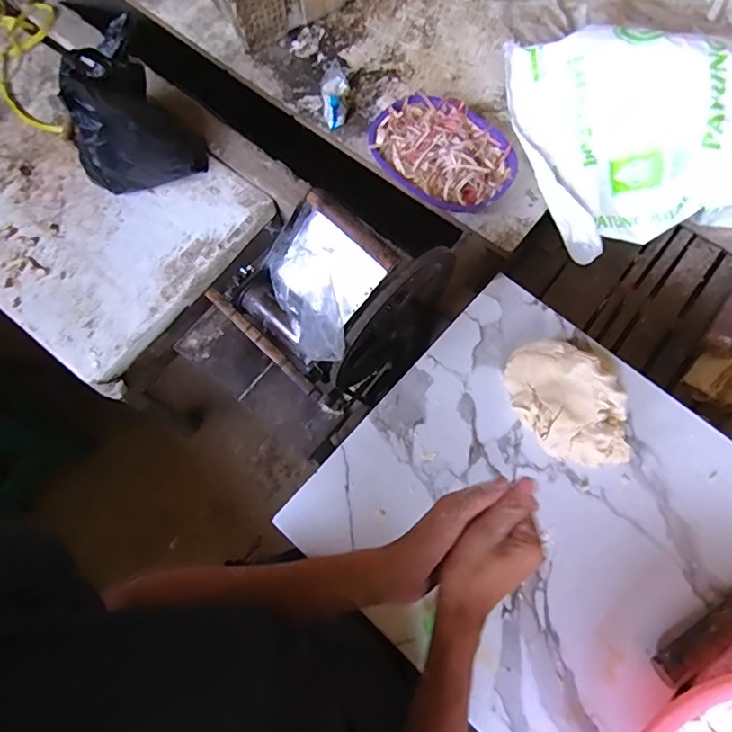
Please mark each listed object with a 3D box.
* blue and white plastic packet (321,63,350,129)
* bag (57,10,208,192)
[{"bbox_3d":[-0.066,-0.593,1.124,0.061,0.052,0.133,-4,73,0],"label":"blue and white plastic packet"},{"bbox_3d":[-0.471,-0.482,1.000,0.233,0.281,0.181,-43,77,-11],"label":"bag"}]

